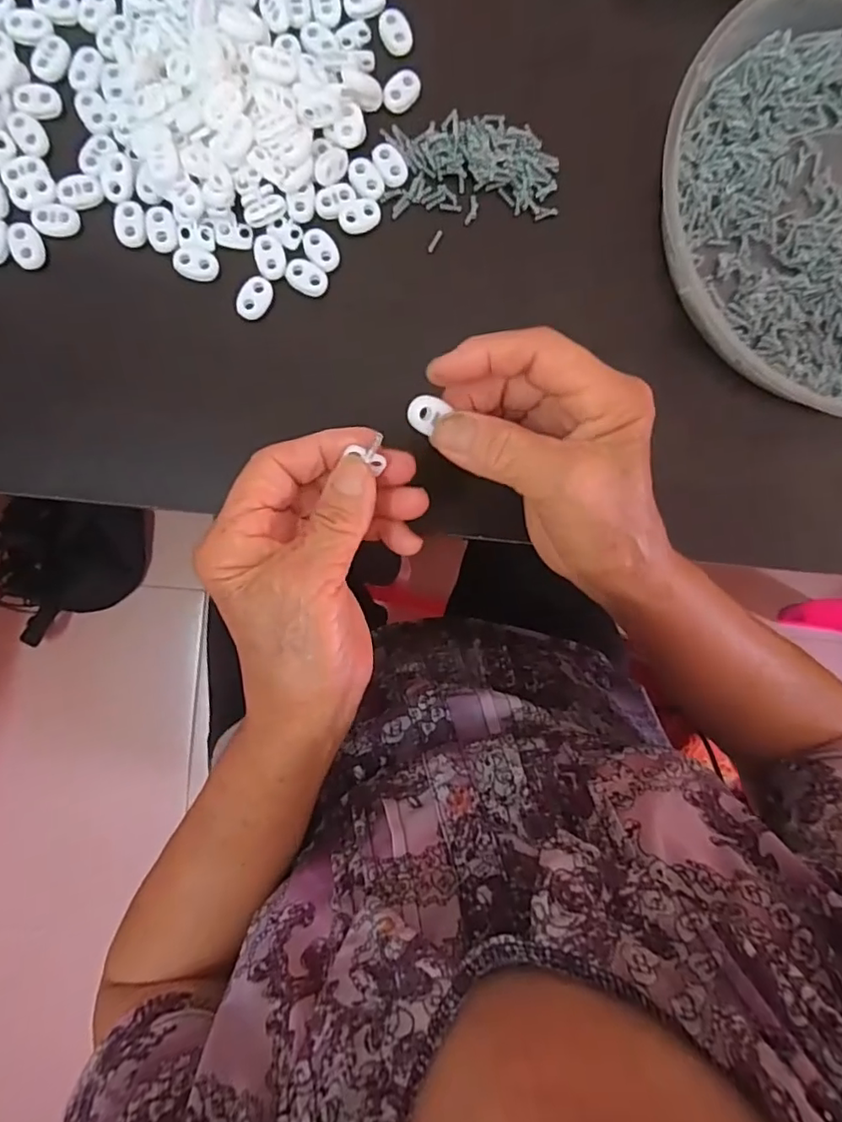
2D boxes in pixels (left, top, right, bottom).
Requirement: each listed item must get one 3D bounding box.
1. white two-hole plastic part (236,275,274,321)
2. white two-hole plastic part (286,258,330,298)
[{"bbox_3d":[-0.087,-0.138,0.302,0.015,0.004,0.023,23,89,-4],"label":"white two-hole plastic part"},{"bbox_3d":[-0.060,-0.150,0.306,0.022,0.004,0.016,31,88,-4],"label":"white two-hole plastic part"}]

